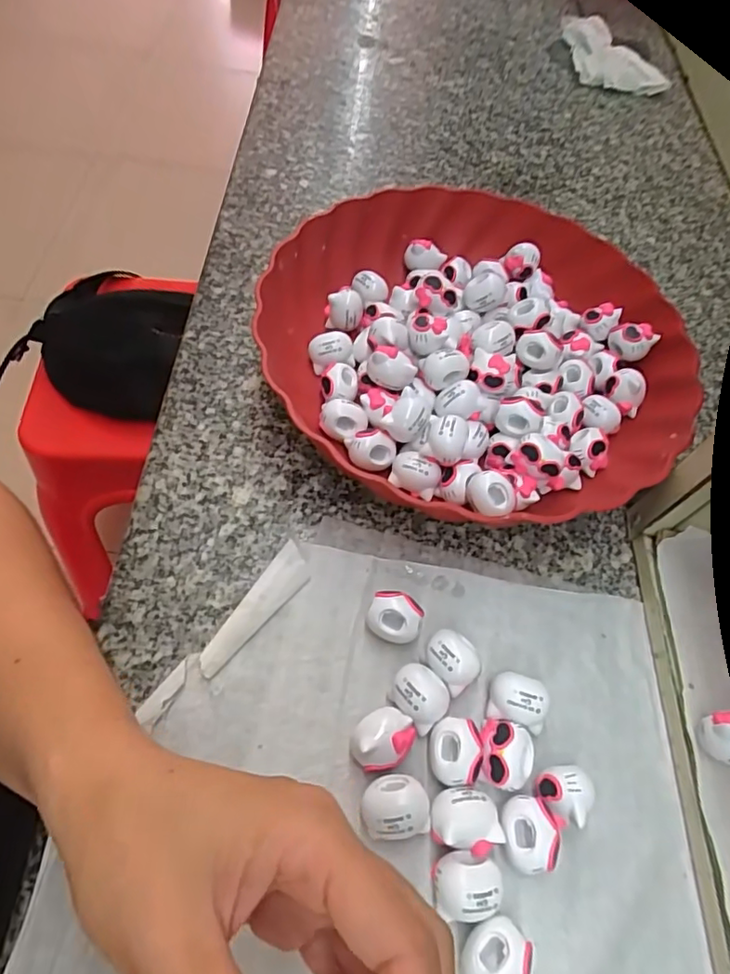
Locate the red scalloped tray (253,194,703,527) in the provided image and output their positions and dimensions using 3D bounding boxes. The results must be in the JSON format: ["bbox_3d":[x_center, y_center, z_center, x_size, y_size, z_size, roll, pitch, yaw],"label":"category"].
[{"bbox_3d":[0.064,-0.086,0.332,0.237,0.044,0.239,-19,64,-17],"label":"red scalloped tray"}]

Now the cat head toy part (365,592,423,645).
[{"bbox_3d":[0.014,0.061,0.257,0.023,0.019,0.021,3,59,-5],"label":"cat head toy part"}]

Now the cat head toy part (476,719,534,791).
[{"bbox_3d":[0.058,0.111,0.233,0.021,0.021,0.025,9,59,-2],"label":"cat head toy part"}]

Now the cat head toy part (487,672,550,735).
[{"bbox_3d":[0.066,0.094,0.246,0.024,0.024,0.019,17,59,3],"label":"cat head toy part"}]

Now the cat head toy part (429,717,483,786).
[{"bbox_3d":[0.037,0.109,0.232,0.020,0.018,0.024,5,59,-4],"label":"cat head toy part"}]

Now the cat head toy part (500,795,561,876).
[{"bbox_3d":[0.063,0.135,0.220,0.021,0.020,0.025,5,59,-4],"label":"cat head toy part"}]

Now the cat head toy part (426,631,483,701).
[{"bbox_3d":[0.039,0.078,0.251,0.019,0.022,0.024,-33,69,-23],"label":"cat head toy part"}]

